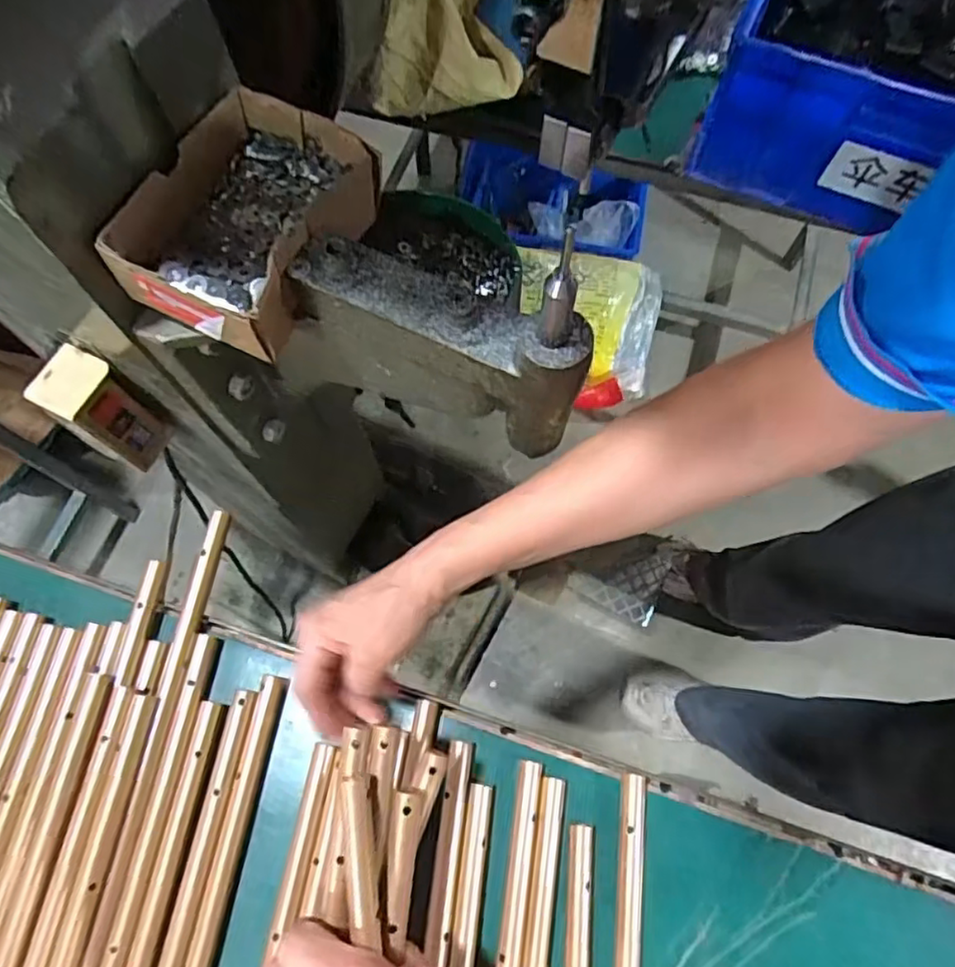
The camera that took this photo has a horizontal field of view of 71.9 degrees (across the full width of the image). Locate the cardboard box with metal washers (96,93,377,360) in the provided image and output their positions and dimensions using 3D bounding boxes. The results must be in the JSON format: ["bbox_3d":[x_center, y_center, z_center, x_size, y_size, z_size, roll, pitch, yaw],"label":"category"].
[{"bbox_3d":[-0.139,-0.157,0.400,0.116,0.053,0.148,24,71,8],"label":"cardboard box with metal washers"}]

